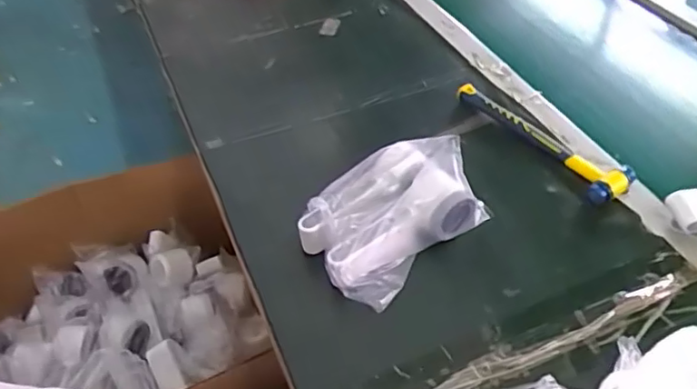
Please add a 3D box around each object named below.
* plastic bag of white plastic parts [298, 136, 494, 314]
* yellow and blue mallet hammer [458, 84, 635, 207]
[{"bbox_3d":[0.043,0.019,0.626,0.183,0.084,0.117,-35,53,-27],"label":"plastic bag of white plastic parts"},{"bbox_3d":[0.233,-0.070,0.739,0.059,0.029,0.238,-26,49,-20],"label":"yellow and blue mallet hammer"}]

